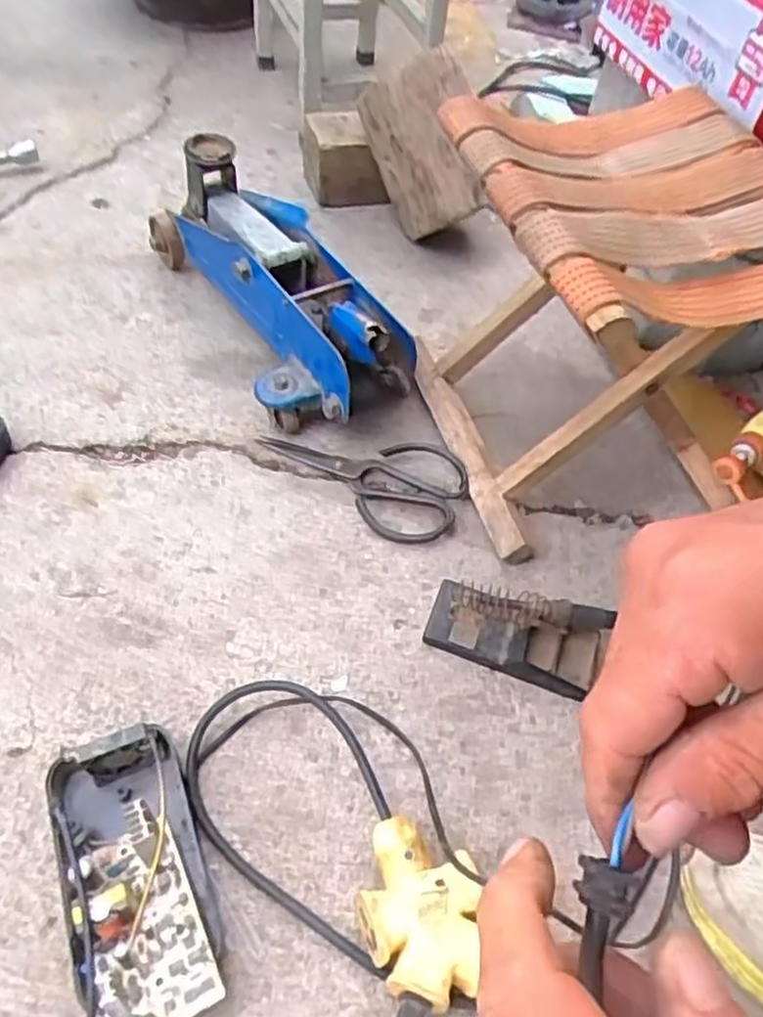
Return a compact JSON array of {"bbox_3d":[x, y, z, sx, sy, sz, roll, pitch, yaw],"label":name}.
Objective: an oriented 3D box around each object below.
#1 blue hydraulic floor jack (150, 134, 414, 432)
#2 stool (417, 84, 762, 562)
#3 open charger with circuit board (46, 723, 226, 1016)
[{"bbox_3d":[-0.118,-0.241,0.808,0.142,0.163,0.360,-23,60,-24],"label":"blue hydraulic floor jack"},{"bbox_3d":[0.211,-0.172,0.703,0.300,0.290,0.305,-14,55,-15],"label":"stool"},{"bbox_3d":[-0.167,0.248,0.504,0.091,0.055,0.192,-16,56,-17],"label":"open charger with circuit board"}]

